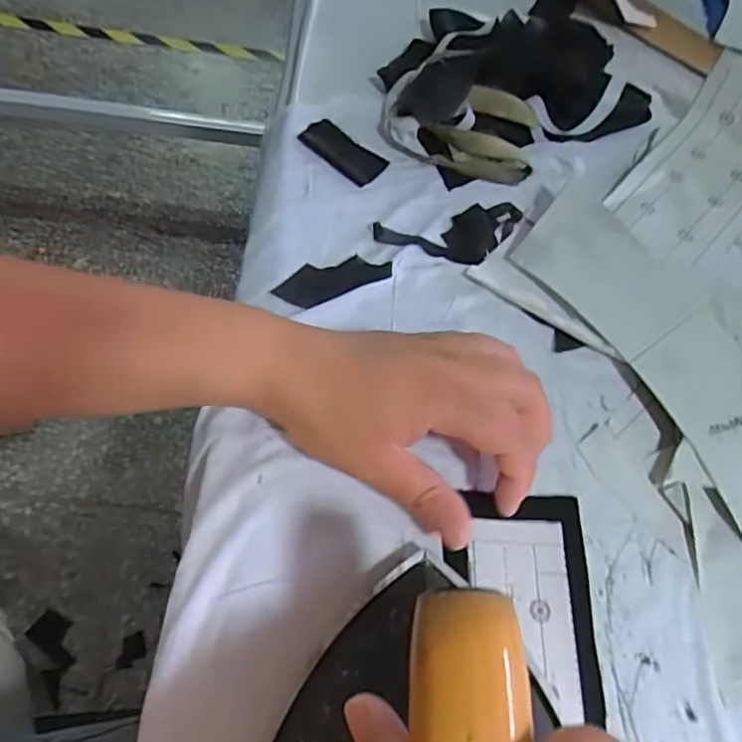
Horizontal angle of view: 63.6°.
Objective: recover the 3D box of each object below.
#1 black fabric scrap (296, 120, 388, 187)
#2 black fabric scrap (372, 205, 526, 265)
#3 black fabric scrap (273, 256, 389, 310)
[{"bbox_3d":[-0.019,-0.144,0.393,0.058,0.004,0.029,38,65,12],"label":"black fabric scrap"},{"bbox_3d":[0.052,-0.082,0.366,0.094,0.008,0.043,-17,64,-12],"label":"black fabric scrap"},{"bbox_3d":[-0.022,-0.053,0.343,0.064,0.005,0.030,-27,54,-18],"label":"black fabric scrap"}]

